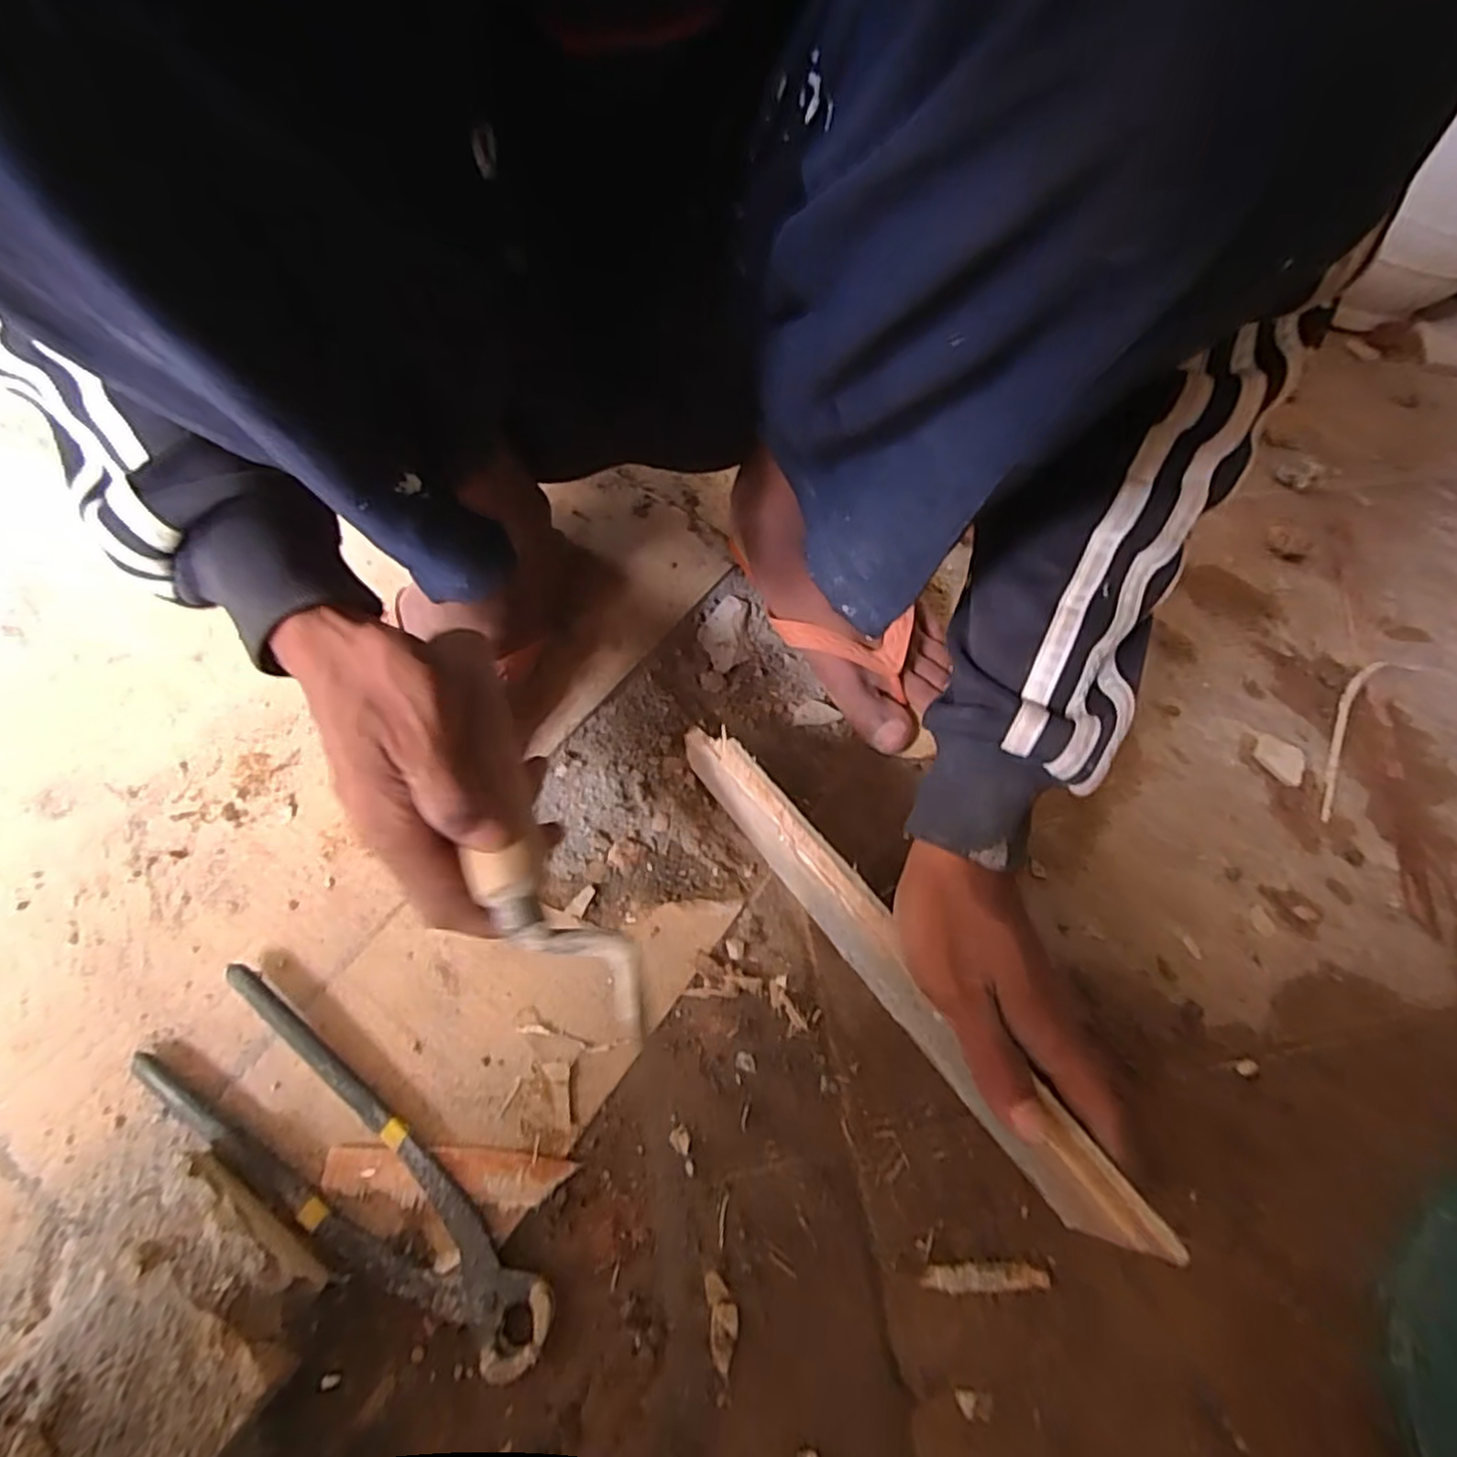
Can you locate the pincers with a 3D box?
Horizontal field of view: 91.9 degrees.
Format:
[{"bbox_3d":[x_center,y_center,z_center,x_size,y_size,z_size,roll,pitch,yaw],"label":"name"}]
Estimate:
[{"bbox_3d":[-0.166,0.195,0.306,0.212,0.015,0.056,35,64,15],"label":"pincers"}]

